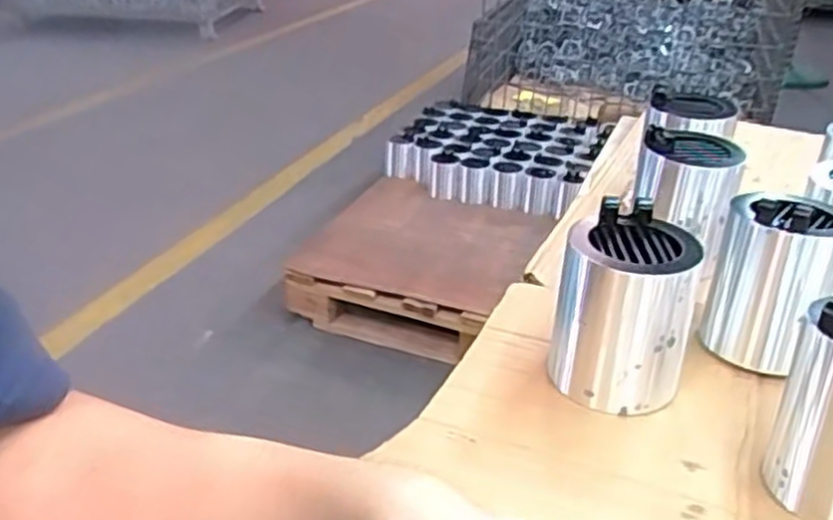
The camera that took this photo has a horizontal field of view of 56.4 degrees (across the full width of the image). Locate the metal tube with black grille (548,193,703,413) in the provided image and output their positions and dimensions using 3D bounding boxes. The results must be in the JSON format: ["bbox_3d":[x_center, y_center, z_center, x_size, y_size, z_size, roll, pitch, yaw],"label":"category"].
[{"bbox_3d":[0.142,0.032,0.532,0.087,0.110,0.093,12,31,18],"label":"metal tube with black grille"}]

